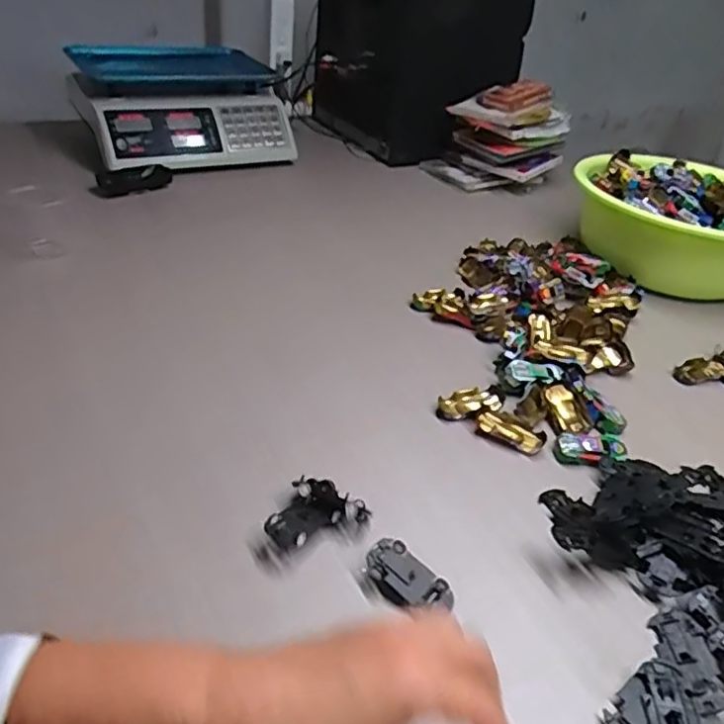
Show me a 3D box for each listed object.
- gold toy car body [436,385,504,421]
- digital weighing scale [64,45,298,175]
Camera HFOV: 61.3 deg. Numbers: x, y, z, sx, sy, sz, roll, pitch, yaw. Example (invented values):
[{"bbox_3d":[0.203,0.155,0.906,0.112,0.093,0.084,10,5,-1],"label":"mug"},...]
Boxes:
[{"bbox_3d":[0.107,0.041,0.590,0.070,0.015,0.033,-5,38,-16],"label":"gold toy car body"},{"bbox_3d":[-0.323,-0.471,1.128,0.362,0.136,0.344,-13,41,-25],"label":"digital weighing scale"}]

